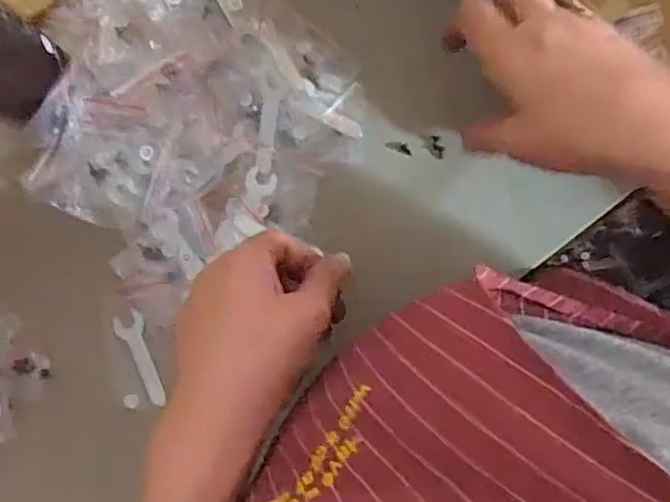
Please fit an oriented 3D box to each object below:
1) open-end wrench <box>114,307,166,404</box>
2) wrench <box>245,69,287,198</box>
[{"bbox_3d":[-0.138,0.076,0.457,0.021,0.004,0.067,-18,85,2],"label":"open-end wrench"},{"bbox_3d":[-0.048,-0.080,0.450,0.021,0.008,0.083,9,101,4],"label":"wrench"}]

